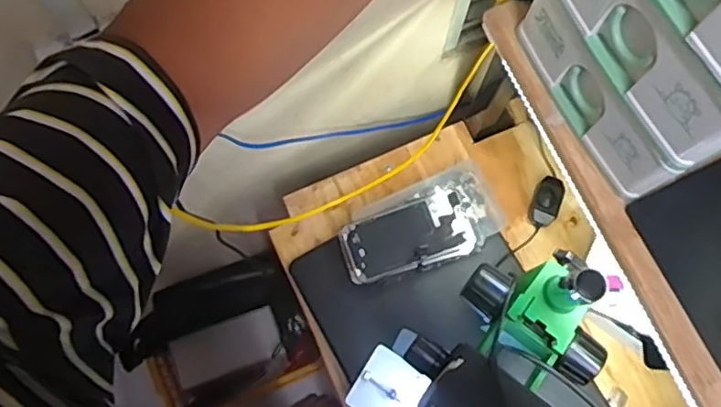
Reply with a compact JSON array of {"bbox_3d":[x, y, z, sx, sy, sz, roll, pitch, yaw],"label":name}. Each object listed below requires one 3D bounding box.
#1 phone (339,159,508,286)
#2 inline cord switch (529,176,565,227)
[{"bbox_3d":[0.080,0.030,0.797,0.211,0.053,0.107,-24,78,-6],"label":"phone"},{"bbox_3d":[0.249,0.000,0.825,0.040,0.029,0.066,16,77,4],"label":"inline cord switch"}]

